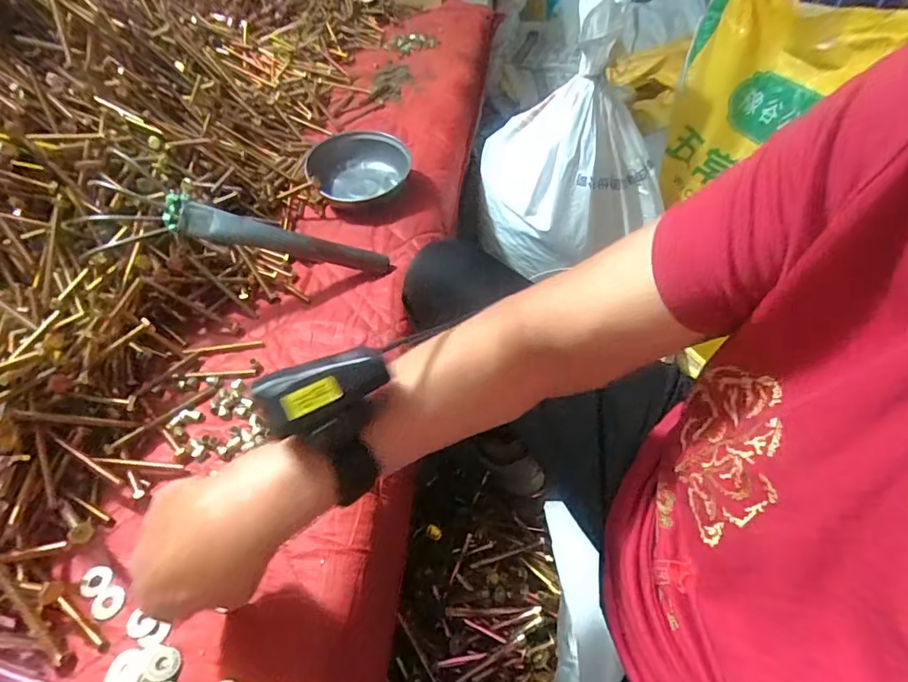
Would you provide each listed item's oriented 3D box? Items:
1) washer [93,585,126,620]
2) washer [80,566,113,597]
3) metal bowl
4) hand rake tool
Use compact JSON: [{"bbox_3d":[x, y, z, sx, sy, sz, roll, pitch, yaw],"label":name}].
[{"bbox_3d":[-0.254,0.193,0.370,0.024,0.004,0.022,-2,62,4],"label":"washer"},{"bbox_3d":[-0.271,0.181,0.381,0.023,0.004,0.020,-33,59,-13],"label":"washer"},{"bbox_3d":[-0.134,-0.240,0.713,0.136,0.058,0.136,-1,48,1],"label":"metal bowl"},{"bbox_3d":[-0.211,-0.104,0.537,0.297,0.057,0.052,8,44,-27],"label":"hand rake tool"}]

